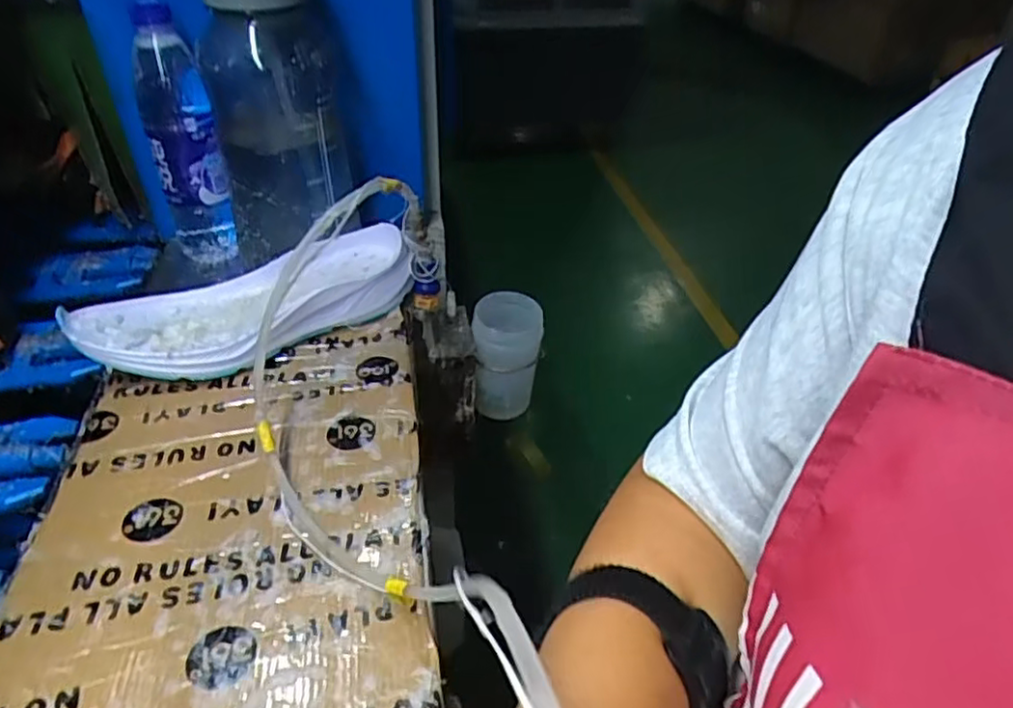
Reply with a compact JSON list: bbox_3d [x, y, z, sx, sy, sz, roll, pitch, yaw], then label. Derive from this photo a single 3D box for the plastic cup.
[{"bbox_3d":[0.000,0.003,0.702,0.073,0.123,0.064,-1,41,-5],"label":"plastic cup"}]

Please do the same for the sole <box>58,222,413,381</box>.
[{"bbox_3d":[-0.209,-0.040,0.551,0.258,0.061,0.121,-30,49,-34],"label":"sole"}]

